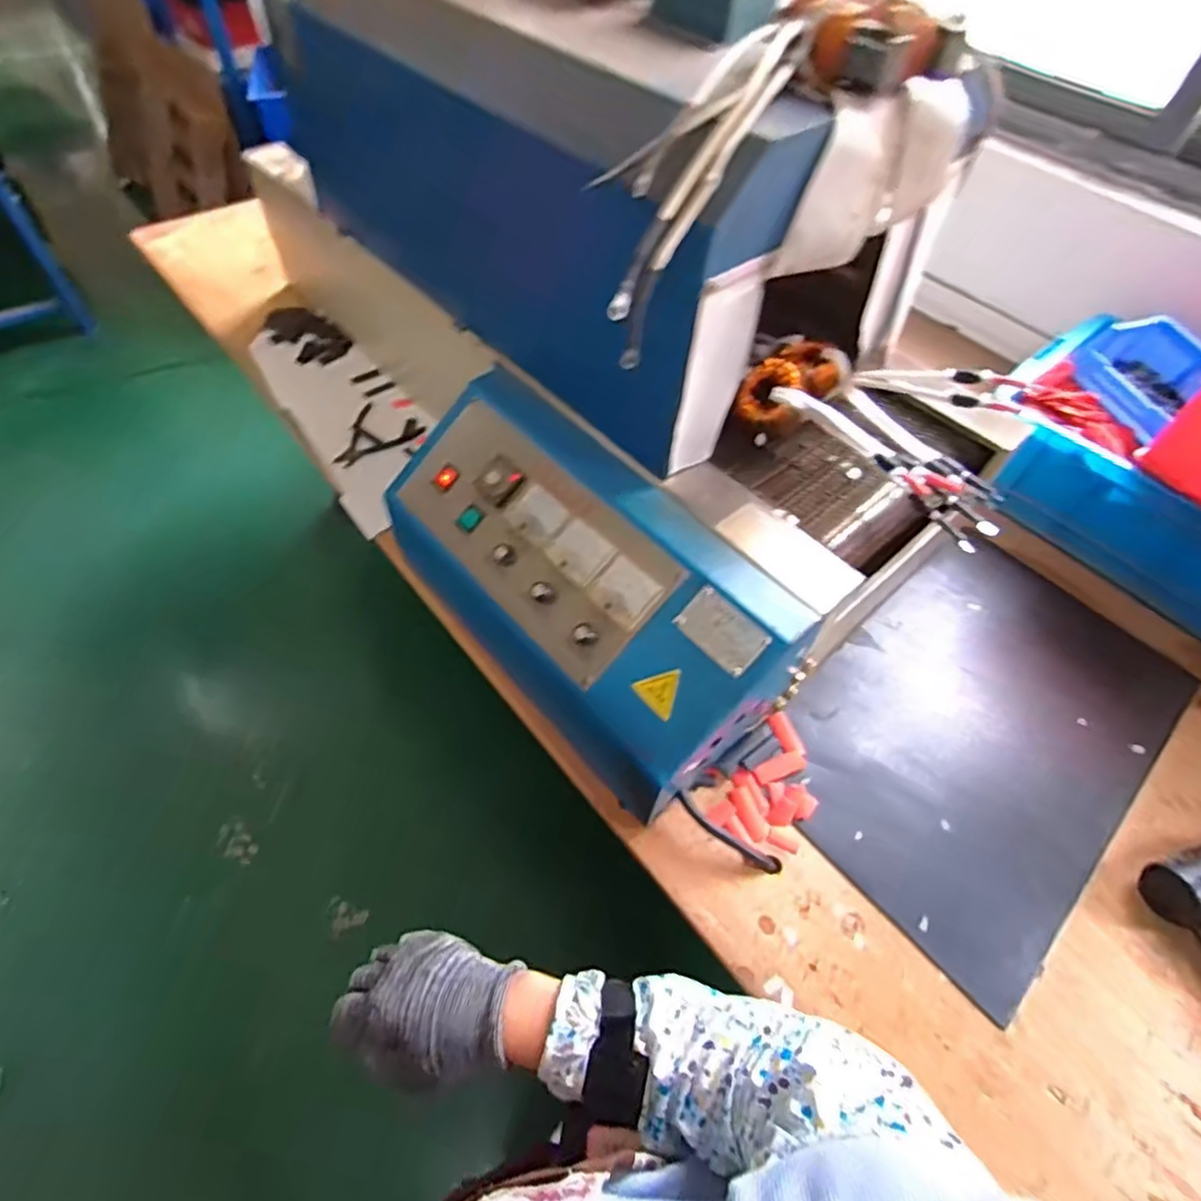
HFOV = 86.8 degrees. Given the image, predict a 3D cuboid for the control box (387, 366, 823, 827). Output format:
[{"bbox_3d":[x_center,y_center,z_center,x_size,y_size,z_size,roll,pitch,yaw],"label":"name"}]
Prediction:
[{"bbox_3d":[-0.032,-0.026,0.754,0.204,0.235,0.504,-37,65,-26],"label":"control box"}]

